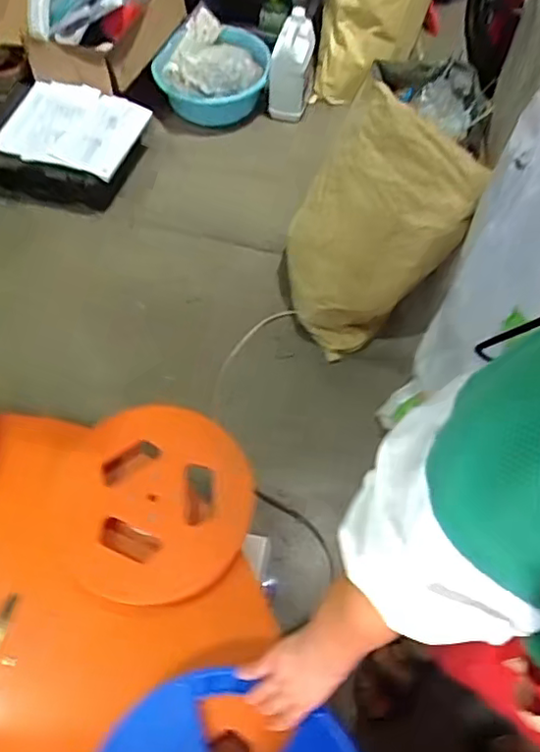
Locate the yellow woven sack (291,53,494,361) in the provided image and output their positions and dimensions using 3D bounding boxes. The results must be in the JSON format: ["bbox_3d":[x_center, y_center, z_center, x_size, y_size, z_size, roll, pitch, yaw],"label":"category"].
[{"bbox_3d":[0.250,-0.328,1.430,0.321,0.659,0.348,-23,62,-37],"label":"yellow woven sack"}]

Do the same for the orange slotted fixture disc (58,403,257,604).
[{"bbox_3d":[-0.156,0.172,0.873,0.257,0.031,0.262,0,62,0],"label":"orange slotted fixture disc"}]

